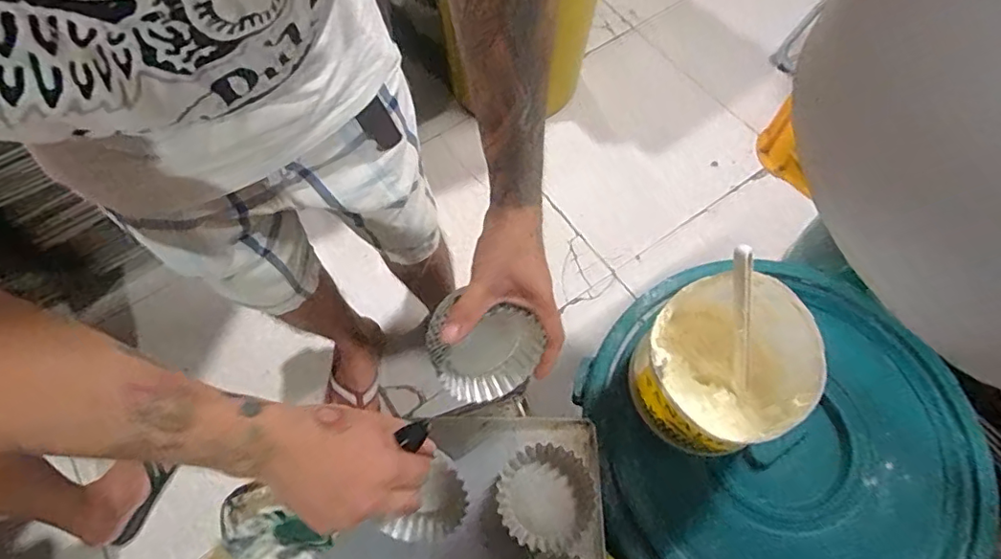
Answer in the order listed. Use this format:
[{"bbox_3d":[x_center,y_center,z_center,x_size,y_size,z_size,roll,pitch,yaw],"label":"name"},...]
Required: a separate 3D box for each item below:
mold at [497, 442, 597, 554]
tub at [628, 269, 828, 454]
[{"bbox_3d":[0.046,0.220,0.548,0.095,0.025,0.096,-31,69,-12],"label":"mold"},{"bbox_3d":[0.226,0.094,0.567,0.159,0.142,0.152,0,66,1],"label":"tub"}]

